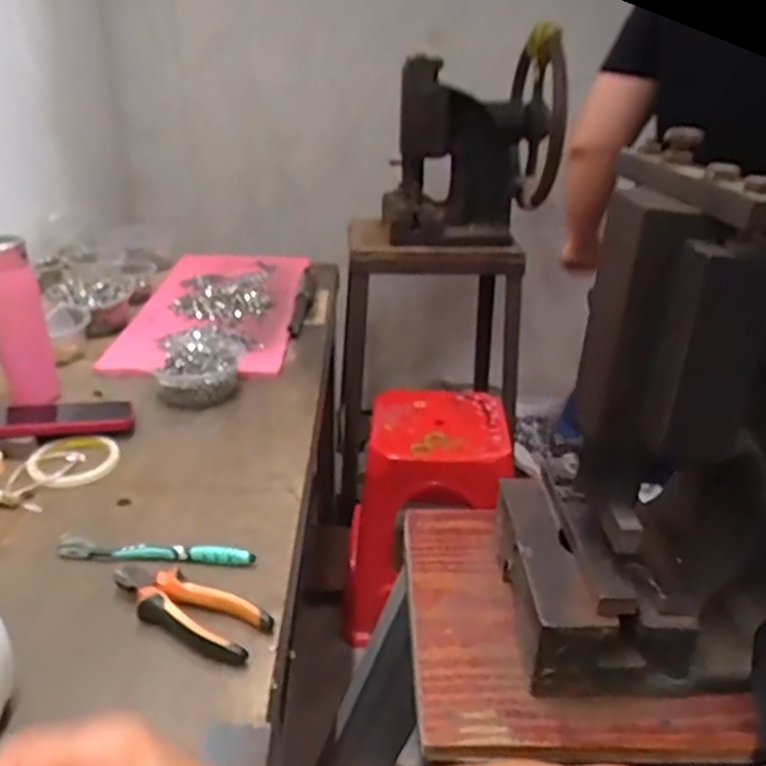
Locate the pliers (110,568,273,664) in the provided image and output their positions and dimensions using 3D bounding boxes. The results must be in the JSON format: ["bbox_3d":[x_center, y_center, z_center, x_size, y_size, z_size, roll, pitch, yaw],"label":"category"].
[{"bbox_3d":[-0.169,0.190,0.595,0.148,0.018,0.056,18,30,24],"label":"pliers"}]

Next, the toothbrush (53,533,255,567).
[{"bbox_3d":[-0.219,0.161,0.661,0.192,0.019,0.022,6,27,4],"label":"toothbrush"}]

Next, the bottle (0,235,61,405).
[{"bbox_3d":[-0.471,-0.086,0.893,0.051,0.193,0.066,25,34,35],"label":"bottle"}]

